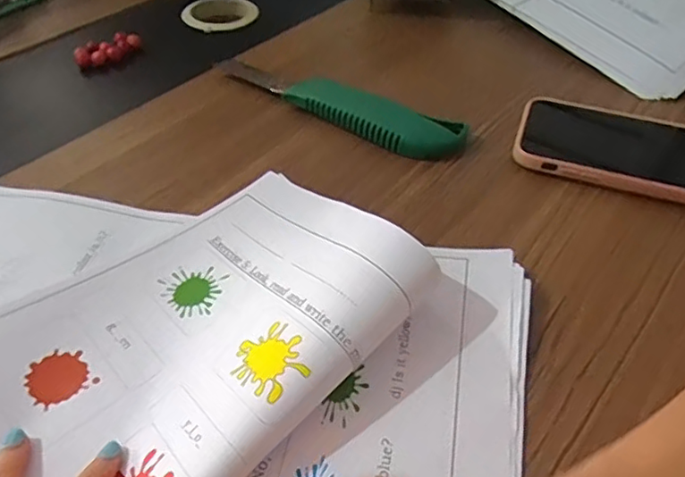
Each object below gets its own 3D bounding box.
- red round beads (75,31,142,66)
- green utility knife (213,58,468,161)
[{"bbox_3d":[-0.195,-0.158,0.484,0.019,0.014,0.053,35,54,28],"label":"red round beads"},{"bbox_3d":[-0.011,-0.100,0.420,0.202,0.021,0.037,22,49,19],"label":"green utility knife"}]

